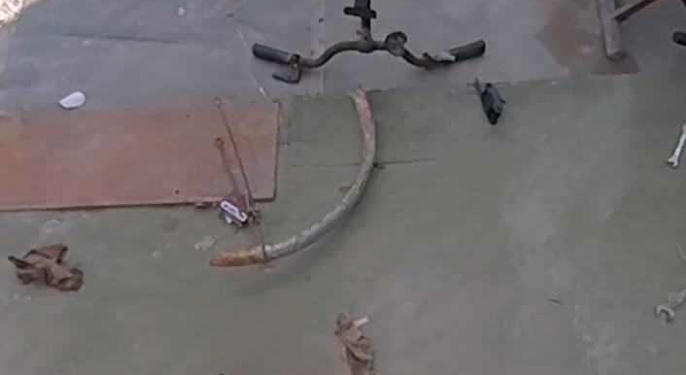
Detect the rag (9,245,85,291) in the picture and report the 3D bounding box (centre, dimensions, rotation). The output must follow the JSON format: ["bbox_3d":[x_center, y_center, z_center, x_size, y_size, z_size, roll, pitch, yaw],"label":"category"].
[{"bbox_3d":[-0.632,0.167,1.417,0.166,0.022,0.085,6,62,8],"label":"rag"}]

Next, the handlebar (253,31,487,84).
[{"bbox_3d":[0.051,-0.316,1.519,0.538,0.105,0.094,-1,65,6],"label":"handlebar"}]

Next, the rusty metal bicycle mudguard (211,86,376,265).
[{"bbox_3d":[-0.049,-0.005,1.397,0.165,0.081,0.499,32,72,19],"label":"rusty metal bicycle mudguard"}]

